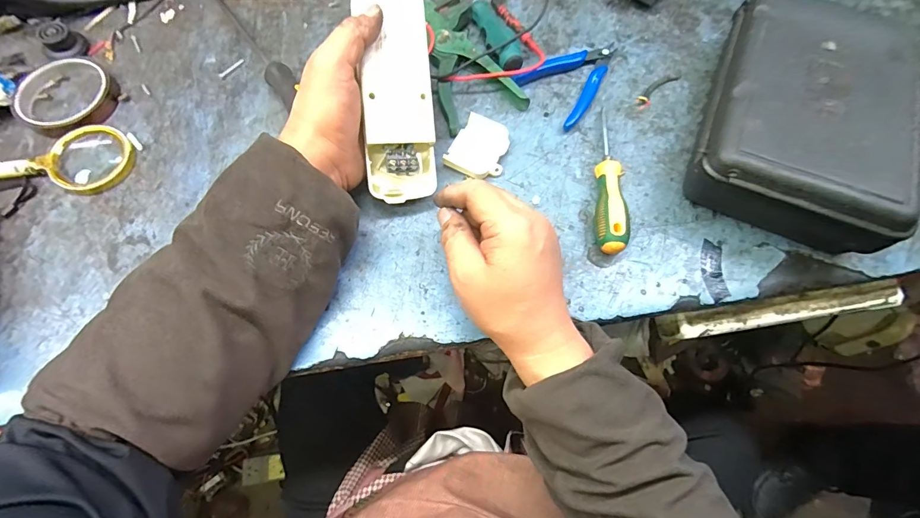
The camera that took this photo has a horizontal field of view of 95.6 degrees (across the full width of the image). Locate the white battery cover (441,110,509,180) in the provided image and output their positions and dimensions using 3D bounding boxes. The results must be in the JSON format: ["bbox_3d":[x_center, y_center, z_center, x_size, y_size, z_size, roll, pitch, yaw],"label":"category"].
[{"bbox_3d":[0.019,-0.107,0.401,0.052,0.013,0.062,24,70,8],"label":"white battery cover"}]

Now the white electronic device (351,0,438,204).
[{"bbox_3d":[-0.051,-0.141,0.351,0.057,0.030,0.179,-1,101,-1],"label":"white electronic device"}]

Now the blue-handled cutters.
[{"bbox_3d":[0.124,-0.187,0.430,0.112,0.014,0.074,-37,74,-14],"label":"blue-handled cutters"}]

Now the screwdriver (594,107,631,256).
[{"bbox_3d":[0.138,-0.075,0.382,0.027,0.029,0.154,8,69,2],"label":"screwdriver"}]

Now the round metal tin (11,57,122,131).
[{"bbox_3d":[-0.394,-0.164,0.418,0.091,0.014,0.082,23,70,8],"label":"round metal tin"}]

